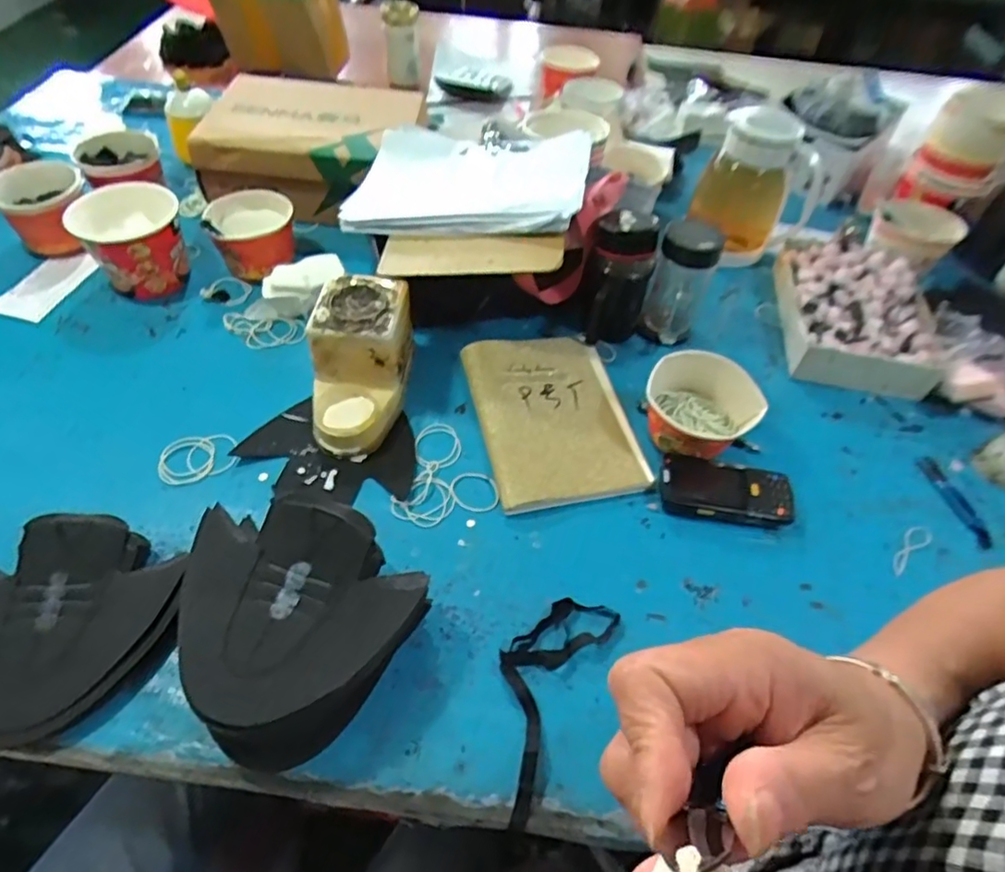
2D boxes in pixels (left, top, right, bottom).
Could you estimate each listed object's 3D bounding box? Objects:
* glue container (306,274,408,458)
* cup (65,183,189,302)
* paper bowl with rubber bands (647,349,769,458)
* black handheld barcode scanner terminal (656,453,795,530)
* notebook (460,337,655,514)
[{"bbox_3d":[-0.166,-0.081,0.709,0.101,0.110,0.185,4,51,0],"label":"glue container"},{"bbox_3d":[-0.496,-0.261,0.830,0.126,0.111,0.126,2,51,-2],"label":"cup"},{"bbox_3d":[0.224,-0.027,0.694,0.126,0.082,0.109,15,52,9],"label":"paper bowl with rubber bands"},{"bbox_3d":[0.246,0.060,0.673,0.147,0.033,0.070,6,51,1],"label":"black handheld barcode scanner terminal"},{"bbox_3d":[0.061,-0.029,0.735,0.176,0.028,0.239,-9,52,-10],"label":"notebook"}]

